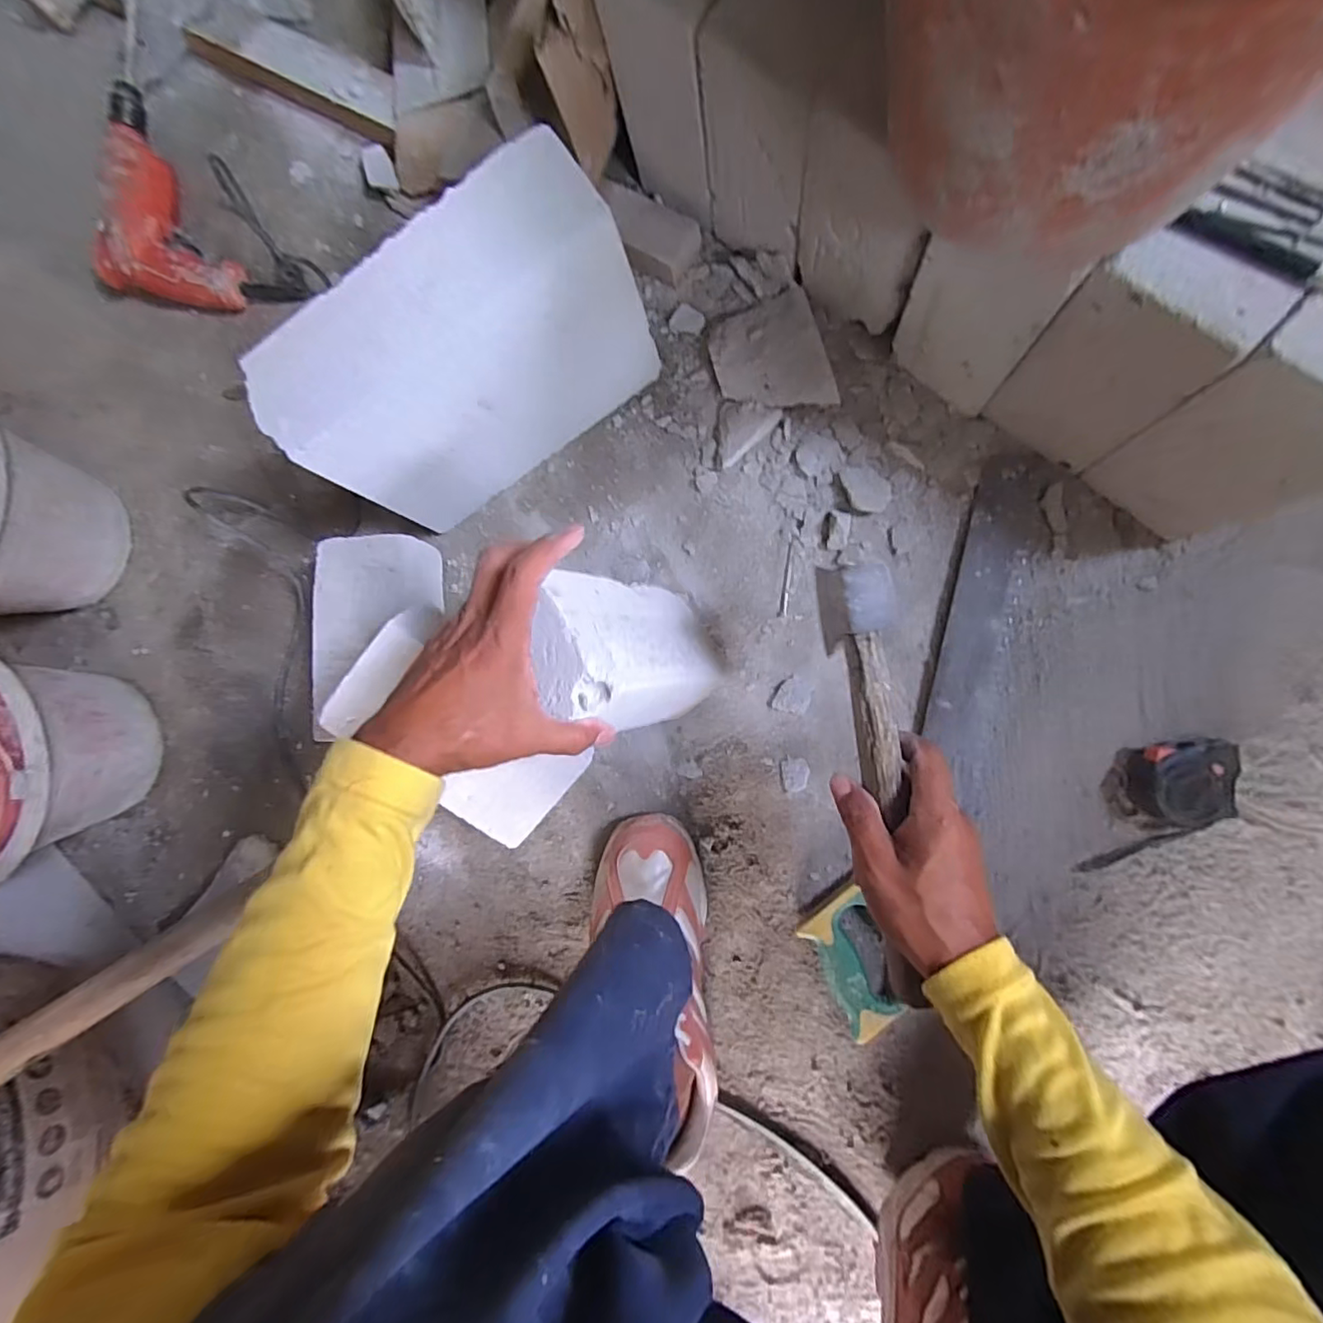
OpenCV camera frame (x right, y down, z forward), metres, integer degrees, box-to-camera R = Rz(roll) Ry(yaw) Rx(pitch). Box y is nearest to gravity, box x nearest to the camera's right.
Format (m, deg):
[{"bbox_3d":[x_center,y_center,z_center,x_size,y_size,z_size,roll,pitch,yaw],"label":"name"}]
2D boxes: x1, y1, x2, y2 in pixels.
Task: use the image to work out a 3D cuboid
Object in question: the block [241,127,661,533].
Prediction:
[{"bbox_3d":[-0.162,-0.262,0.518,0.293,0.202,0.110,-34,84,7],"label":"block"}]

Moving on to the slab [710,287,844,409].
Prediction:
[{"bbox_3d":[0.102,-0.288,0.553,0.101,0.018,0.120,-16,80,21],"label":"slab"}]

